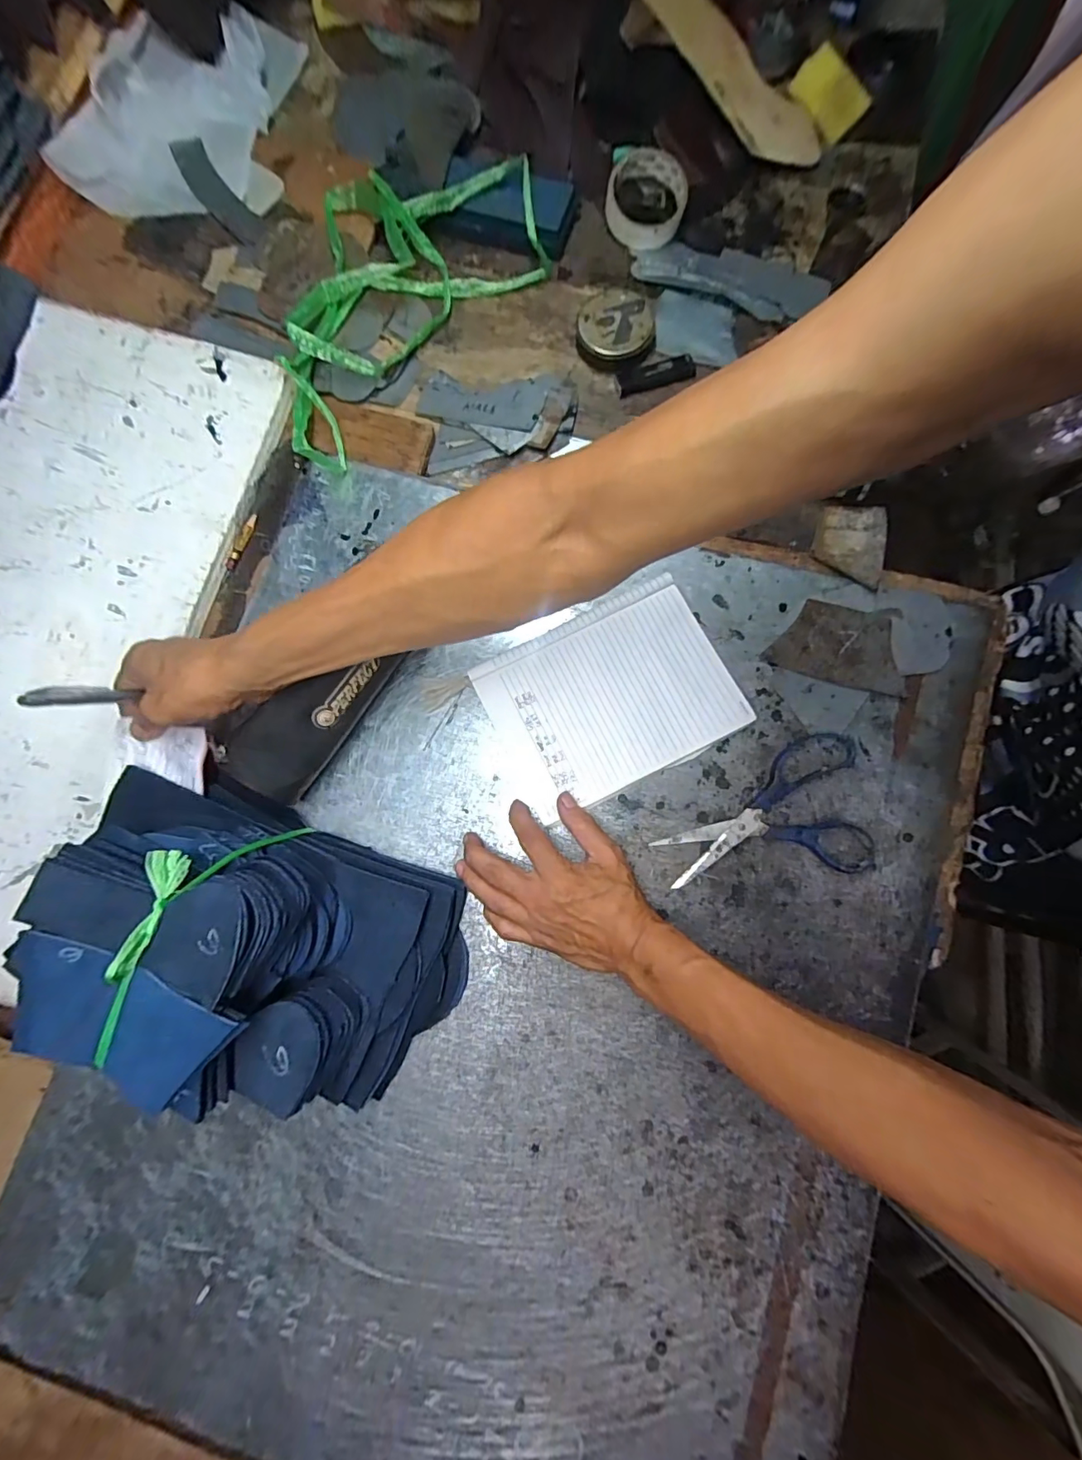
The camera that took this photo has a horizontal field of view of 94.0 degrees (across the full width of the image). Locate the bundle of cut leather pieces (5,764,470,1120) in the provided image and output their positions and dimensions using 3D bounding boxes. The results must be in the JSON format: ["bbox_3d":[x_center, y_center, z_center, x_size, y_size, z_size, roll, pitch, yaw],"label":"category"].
[{"bbox_3d":[-0.199,0.139,0.344,0.284,0.153,0.150,22,81,5],"label":"bundle of cut leather pieces"}]

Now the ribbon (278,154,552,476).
[{"bbox_3d":[-0.169,-0.453,0.509,0.227,0.043,0.391,37,82,5],"label":"ribbon"}]

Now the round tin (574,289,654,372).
[{"bbox_3d":[0.076,-0.405,0.513,0.077,0.027,0.078,0,80,1],"label":"round tin"}]

